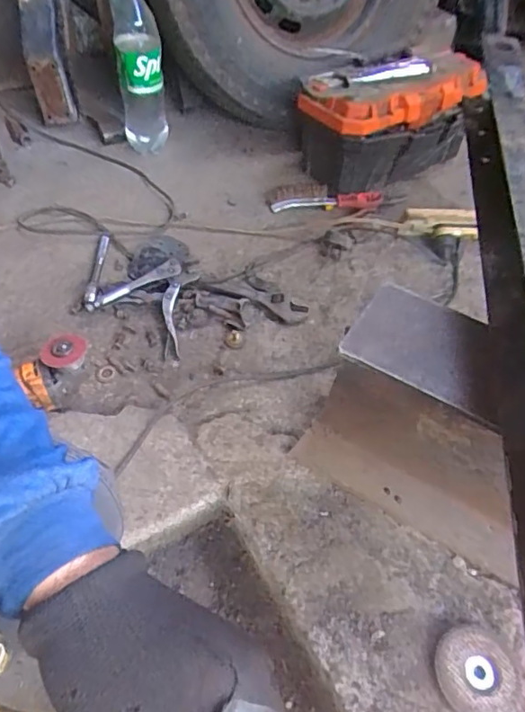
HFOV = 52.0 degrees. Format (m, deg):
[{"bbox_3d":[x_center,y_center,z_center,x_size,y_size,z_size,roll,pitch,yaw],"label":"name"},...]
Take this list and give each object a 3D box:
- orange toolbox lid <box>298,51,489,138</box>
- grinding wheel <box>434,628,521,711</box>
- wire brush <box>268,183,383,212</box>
[{"bbox_3d":[0.272,-0.560,1.132,0.416,0.091,0.192,-25,56,-24],"label":"orange toolbox lid"},{"bbox_3d":[0.232,0.341,0.576,0.089,0.017,0.083,3,49,-3],"label":"grinding wheel"},{"bbox_3d":[0.131,-0.346,1.160,0.249,0.032,0.075,-7,51,-11],"label":"wire brush"}]

